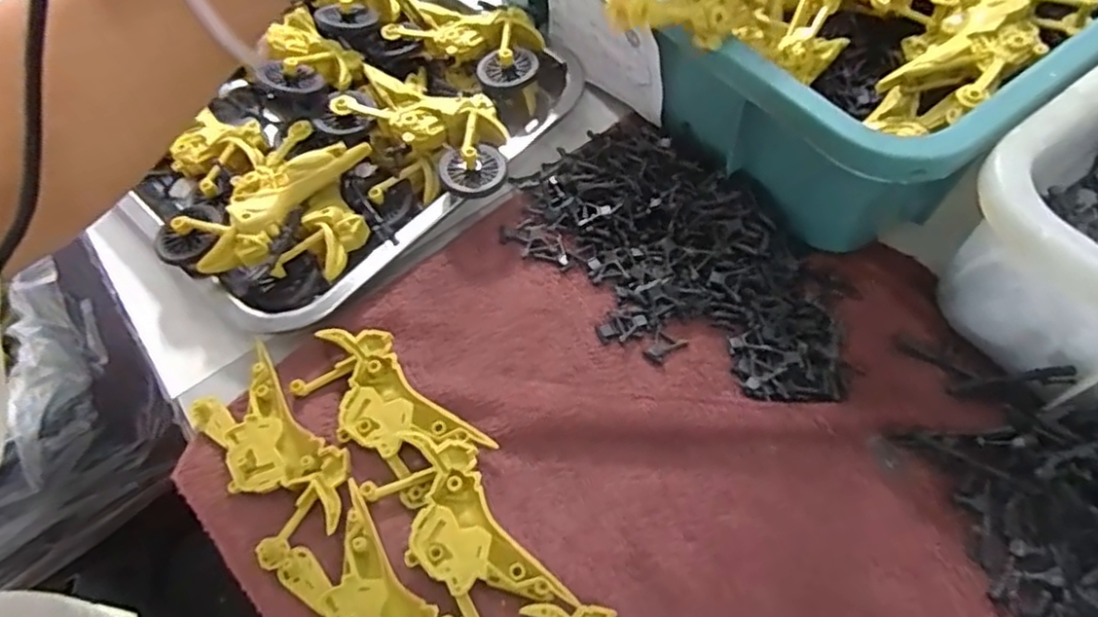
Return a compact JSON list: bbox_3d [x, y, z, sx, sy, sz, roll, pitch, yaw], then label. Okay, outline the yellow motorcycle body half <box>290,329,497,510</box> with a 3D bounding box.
[{"bbox_3d":[-0.079,0.049,0.326,0.100,0.010,0.049,37,70,20],"label":"yellow motorcycle body half"}]

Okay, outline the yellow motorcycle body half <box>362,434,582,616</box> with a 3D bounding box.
[{"bbox_3d":[-0.038,0.100,0.292,0.047,0.006,0.098,-36,66,-15],"label":"yellow motorcycle body half"}]

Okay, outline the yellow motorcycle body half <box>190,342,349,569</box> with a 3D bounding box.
[{"bbox_3d":[-0.135,0.065,0.321,0.051,0.012,0.108,-34,65,-14],"label":"yellow motorcycle body half"}]

